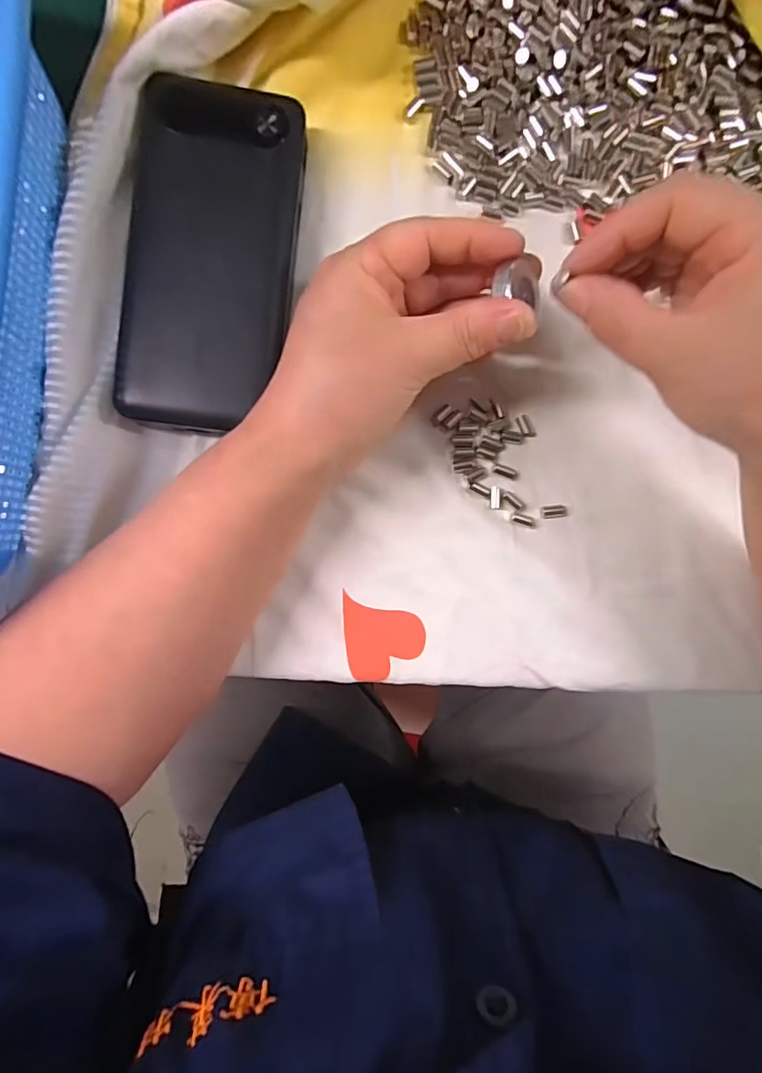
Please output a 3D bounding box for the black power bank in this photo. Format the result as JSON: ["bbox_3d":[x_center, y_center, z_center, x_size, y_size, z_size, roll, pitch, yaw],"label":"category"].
[{"bbox_3d":[-0.078,-0.126,0.240,0.072,0.025,0.150,6,91,-3],"label":"black power bank"}]

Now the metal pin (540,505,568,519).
[{"bbox_3d":[0.090,-0.013,0.264,0.015,0.004,0.007,-3,91,-3],"label":"metal pin"}]

